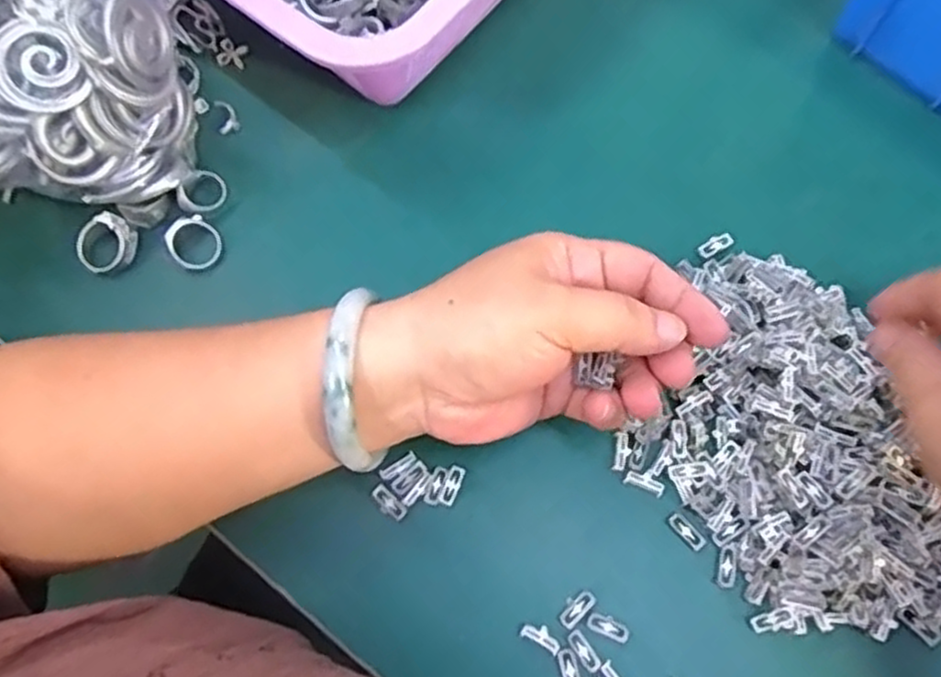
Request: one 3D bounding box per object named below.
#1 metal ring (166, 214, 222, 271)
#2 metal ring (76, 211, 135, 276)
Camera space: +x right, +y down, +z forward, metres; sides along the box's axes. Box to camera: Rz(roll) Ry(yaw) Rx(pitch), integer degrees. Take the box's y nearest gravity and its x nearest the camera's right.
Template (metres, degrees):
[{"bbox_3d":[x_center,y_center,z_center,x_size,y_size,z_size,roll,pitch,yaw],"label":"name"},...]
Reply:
[{"bbox_3d":[-0.131,-0.045,0.348,0.025,0.006,0.025,1,86,-21],"label":"metal ring"},{"bbox_3d":[-0.171,-0.044,0.345,0.029,0.011,0.026,-40,104,10],"label":"metal ring"}]

